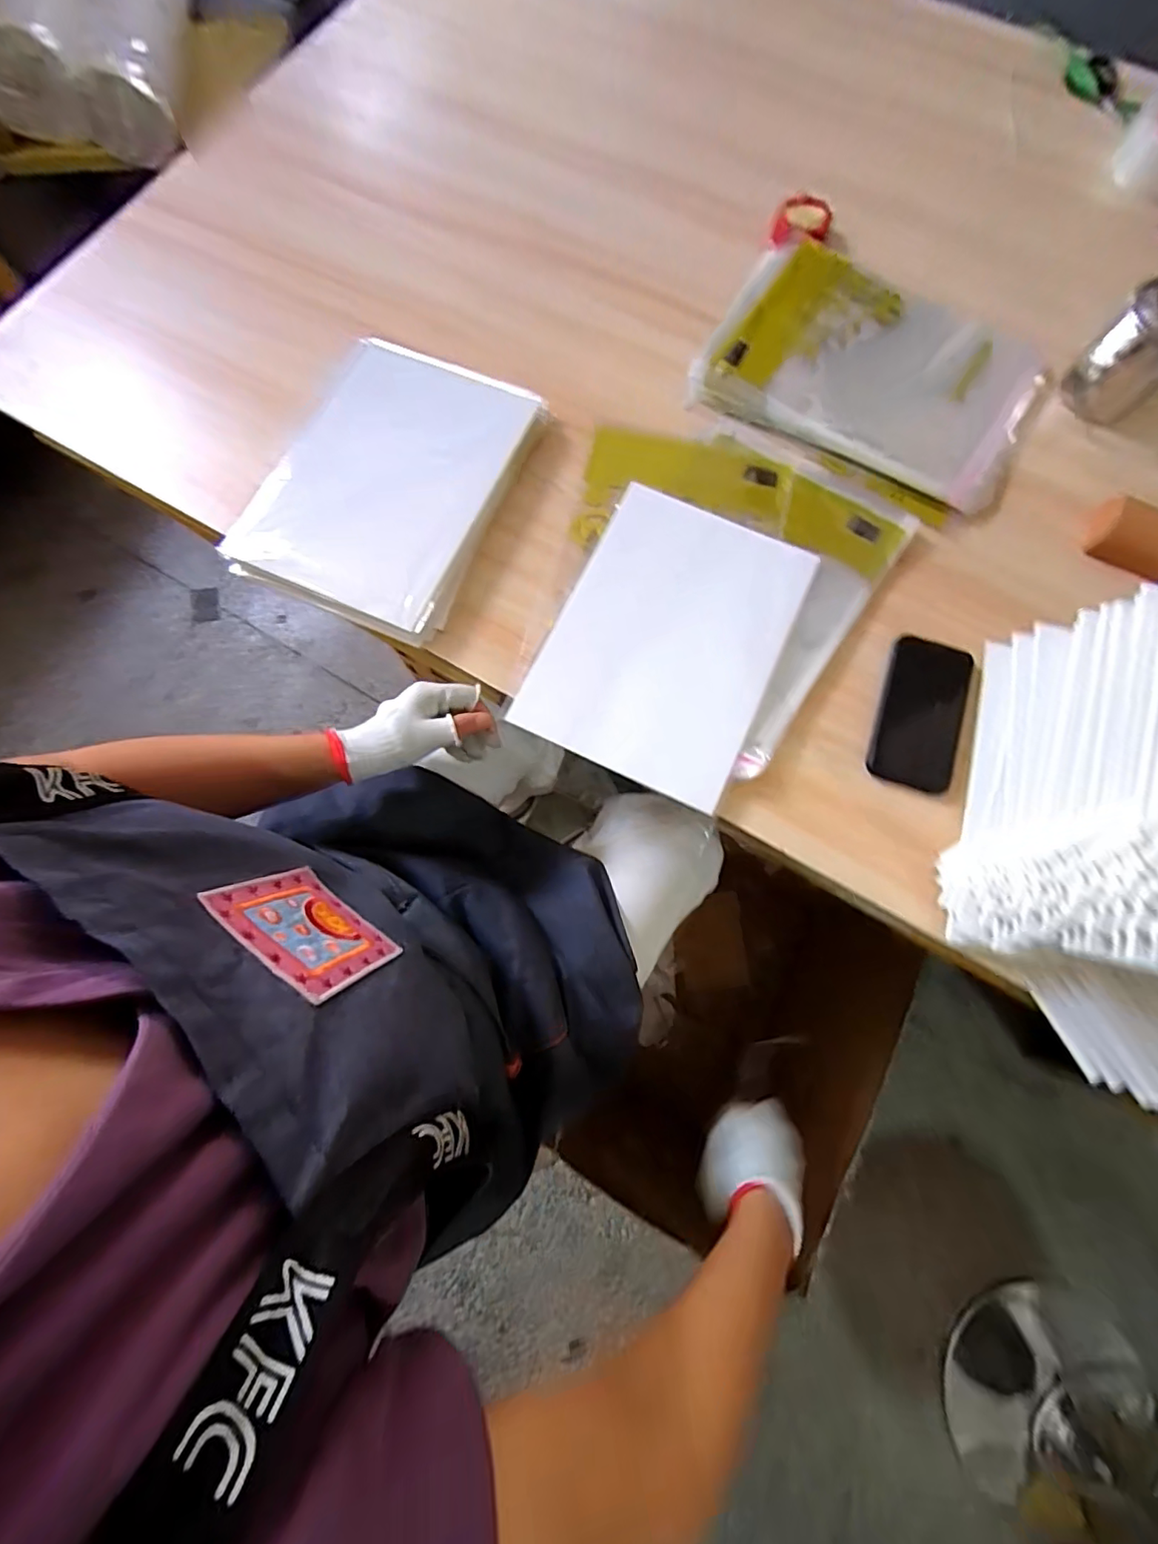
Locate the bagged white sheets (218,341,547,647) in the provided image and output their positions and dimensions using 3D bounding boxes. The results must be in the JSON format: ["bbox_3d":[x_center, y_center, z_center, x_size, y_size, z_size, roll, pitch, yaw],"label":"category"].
[{"bbox_3d":[-0.207,-0.308,0.568,0.242,0.028,0.302,21,79,6],"label":"bagged white sheets"}]

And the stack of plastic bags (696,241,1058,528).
[{"bbox_3d":[0.310,-0.427,0.588,0.339,0.034,0.230,32,80,8],"label":"stack of plastic bags"}]

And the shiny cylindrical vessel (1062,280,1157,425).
[{"bbox_3d":[0.571,-0.428,0.557,0.079,0.111,0.079,0,77,1],"label":"shiny cylindrical vessel"}]

